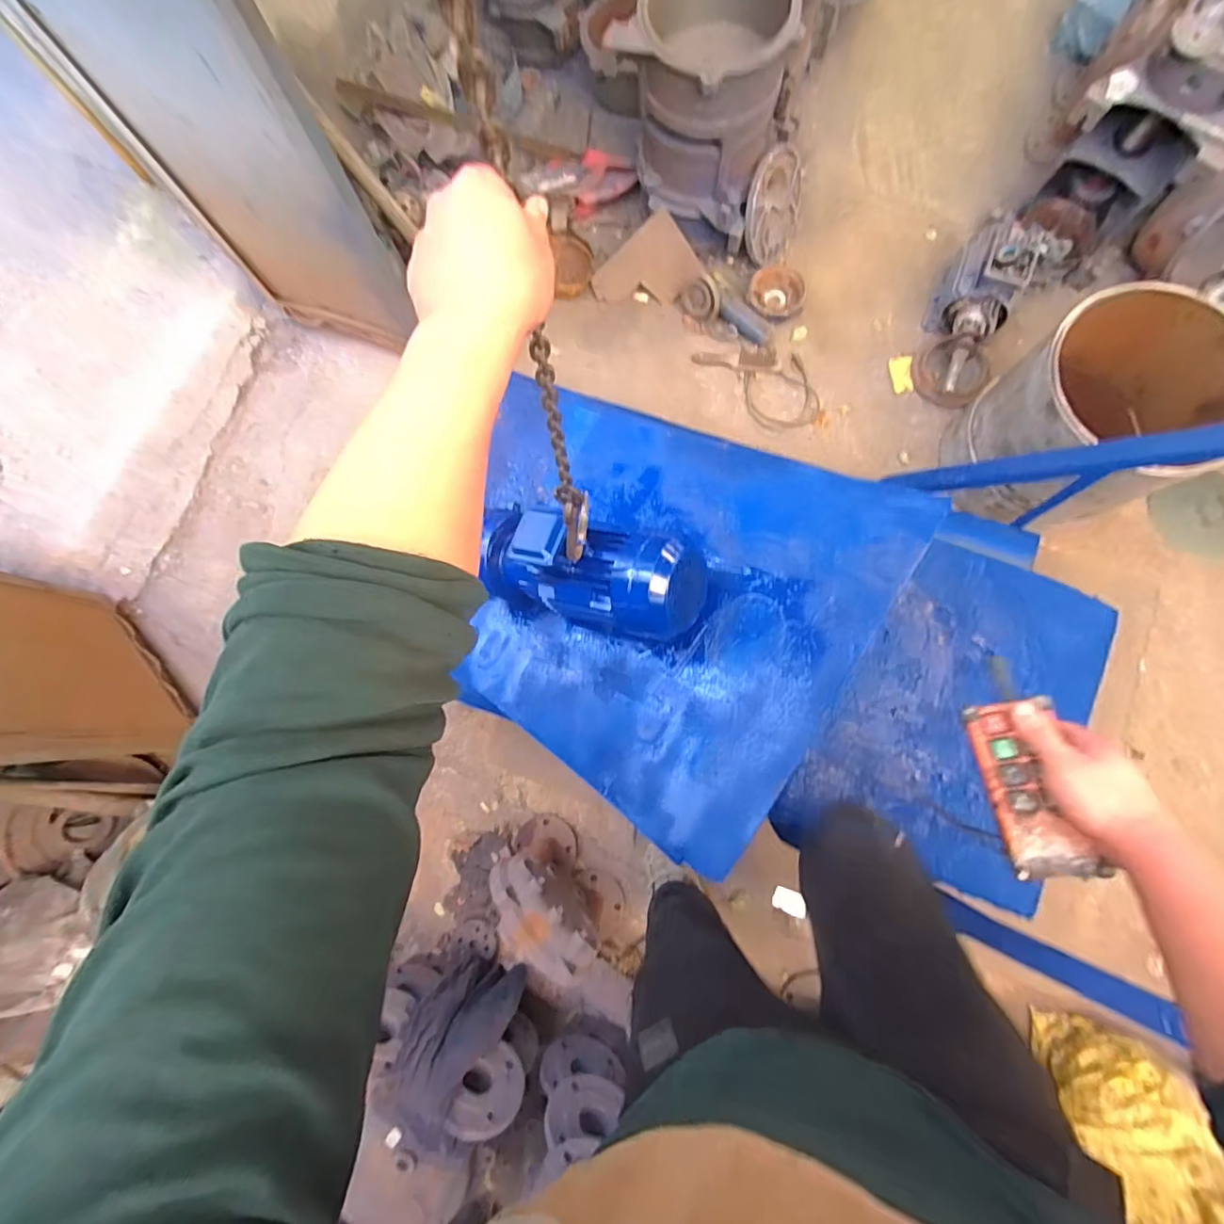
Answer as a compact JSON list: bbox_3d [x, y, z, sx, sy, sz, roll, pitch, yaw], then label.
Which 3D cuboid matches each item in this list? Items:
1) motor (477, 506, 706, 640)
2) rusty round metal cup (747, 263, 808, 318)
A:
[{"bbox_3d":[-0.067,-0.085,1.007,0.428,0.204,0.165,16,84,25],"label":"motor"},{"bbox_3d":[0.470,-0.919,1.569,0.154,0.057,0.142,0,80,3],"label":"rusty round metal cup"}]

